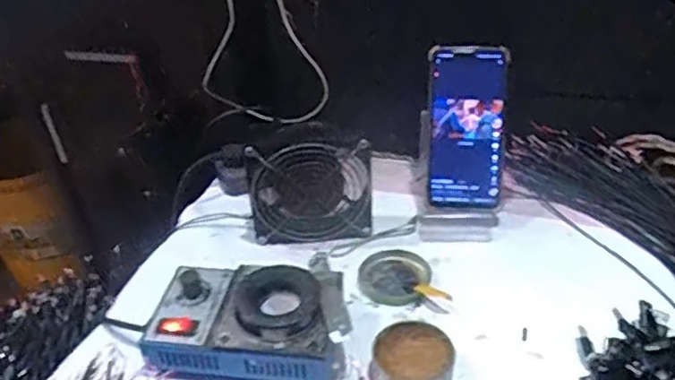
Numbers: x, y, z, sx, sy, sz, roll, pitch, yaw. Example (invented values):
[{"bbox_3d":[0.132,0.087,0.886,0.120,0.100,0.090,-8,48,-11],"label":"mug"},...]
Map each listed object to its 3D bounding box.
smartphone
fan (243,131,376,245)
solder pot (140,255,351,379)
[{"bbox_3d":[0.136,-0.066,0.664,0.079,0.167,0.015,1,0,4],"label":"smartphone"},{"bbox_3d":[-0.027,-0.003,0.644,0.121,0.115,0.037,-5,37,-1],"label":"fan"},{"bbox_3d":[-0.074,0.109,0.533,0.161,0.060,0.111,-3,37,3],"label":"solder pot"}]

